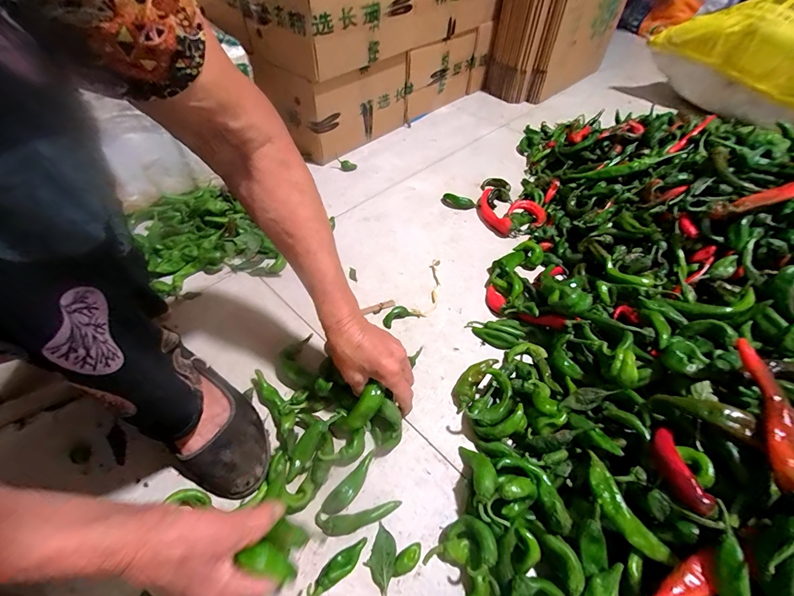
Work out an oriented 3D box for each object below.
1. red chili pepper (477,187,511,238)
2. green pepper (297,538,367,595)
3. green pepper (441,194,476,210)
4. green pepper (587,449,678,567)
[{"bbox_3d":[0.188,-0.177,0.708,0.041,0.025,0.144,-5,51,-5],"label":"red chili pepper"},{"bbox_3d":[-0.062,0.264,0.340,0.076,0.018,0.019,-26,55,-21],"label":"green pepper"},{"bbox_3d":[0.127,-0.199,0.735,0.070,0.019,0.028,16,52,12],"label":"green pepper"},{"bbox_3d":[0.212,0.198,0.330,0.029,0.015,0.098,-19,54,-17],"label":"green pepper"}]

